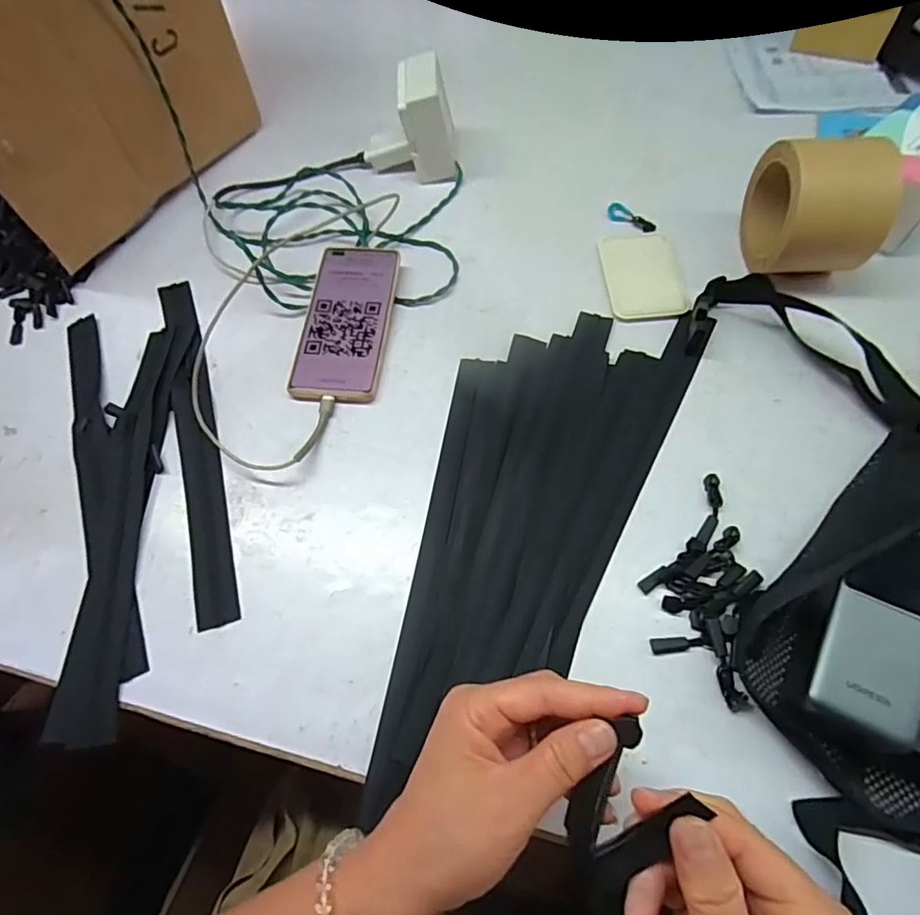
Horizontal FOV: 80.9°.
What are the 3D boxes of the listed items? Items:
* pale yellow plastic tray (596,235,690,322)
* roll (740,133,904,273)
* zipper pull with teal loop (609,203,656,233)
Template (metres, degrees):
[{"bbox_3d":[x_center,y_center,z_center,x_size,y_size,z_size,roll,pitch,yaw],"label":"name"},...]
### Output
[{"bbox_3d":[0.172,-0.174,0.511,0.069,0.004,0.106,-2,63,3],"label":"pale yellow plastic tray"},{"bbox_3d":[0.305,-0.219,0.462,0.081,0.116,0.099,4,63,6],"label":"roll"},{"bbox_3d":[0.175,-0.245,0.552,0.020,0.004,0.054,-39,67,-15],"label":"zipper pull with teal loop"}]

